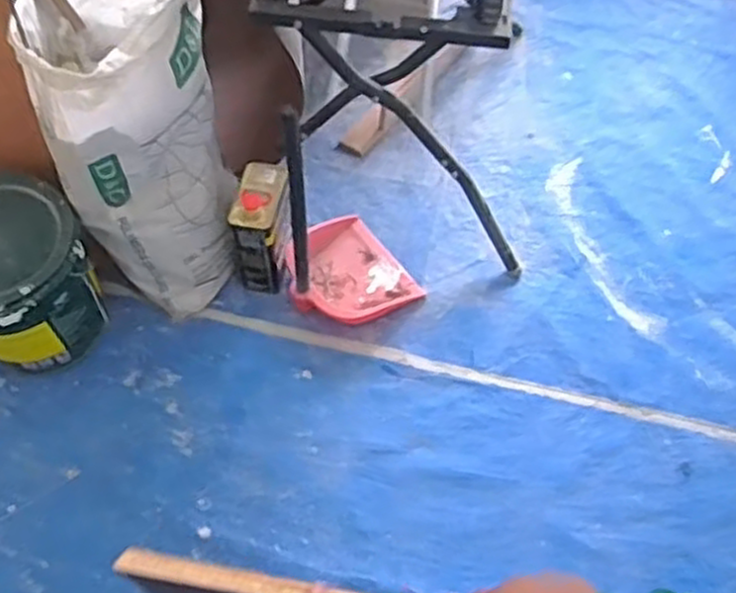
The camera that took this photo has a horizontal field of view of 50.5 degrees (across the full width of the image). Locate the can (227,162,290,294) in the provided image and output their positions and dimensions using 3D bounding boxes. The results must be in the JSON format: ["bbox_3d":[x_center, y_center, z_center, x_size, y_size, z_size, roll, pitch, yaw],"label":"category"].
[{"bbox_3d":[-0.225,-0.155,1.696,0.109,0.265,0.183,8,58,4],"label":"can"}]

